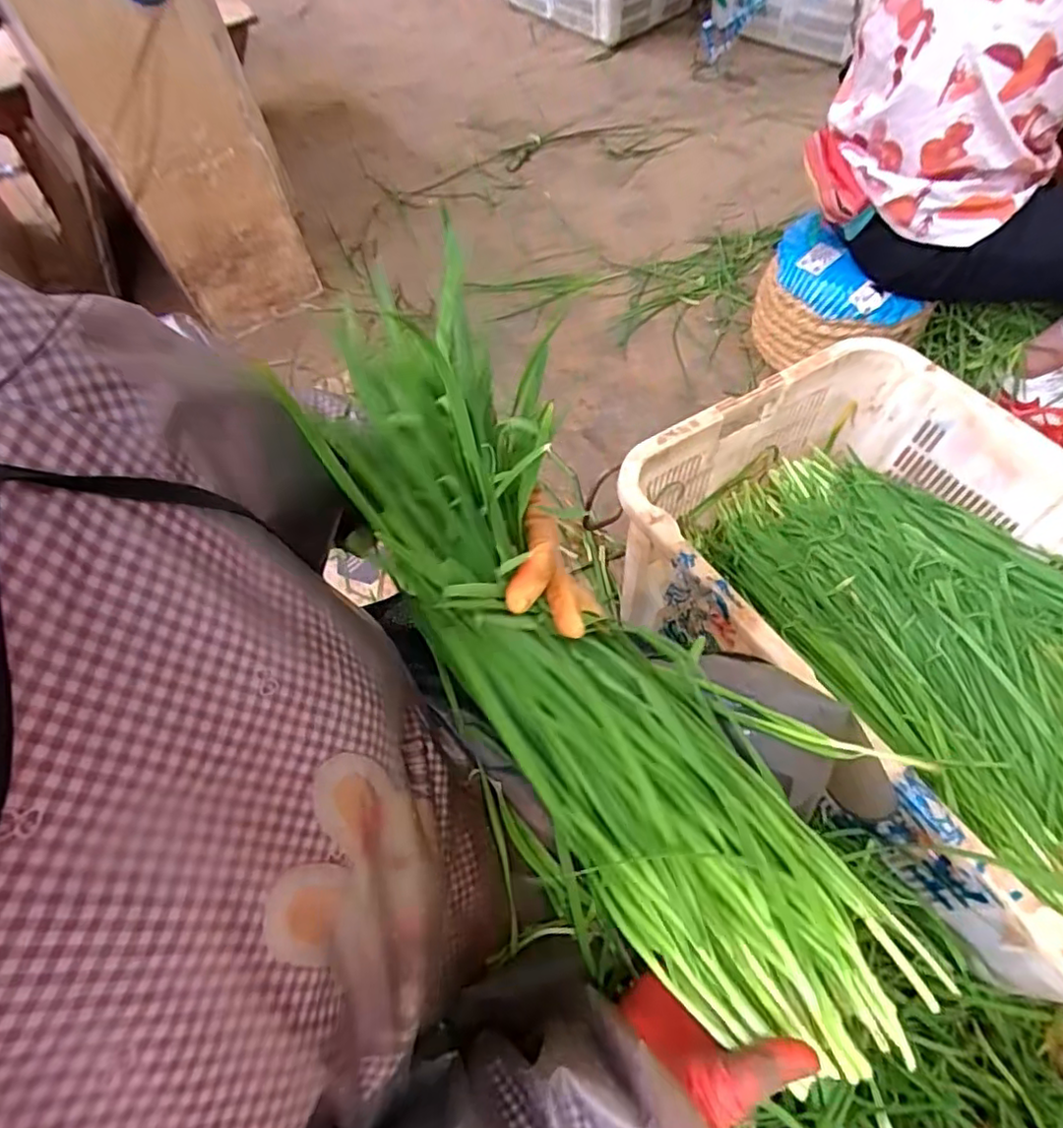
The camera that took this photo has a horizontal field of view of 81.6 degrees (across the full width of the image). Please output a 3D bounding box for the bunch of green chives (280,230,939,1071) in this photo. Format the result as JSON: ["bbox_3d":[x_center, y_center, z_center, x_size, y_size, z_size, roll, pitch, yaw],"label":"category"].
[{"bbox_3d":[0.043,0.062,0.364,0.151,0.076,0.488,-34,87,-15],"label":"bunch of green chives"}]

